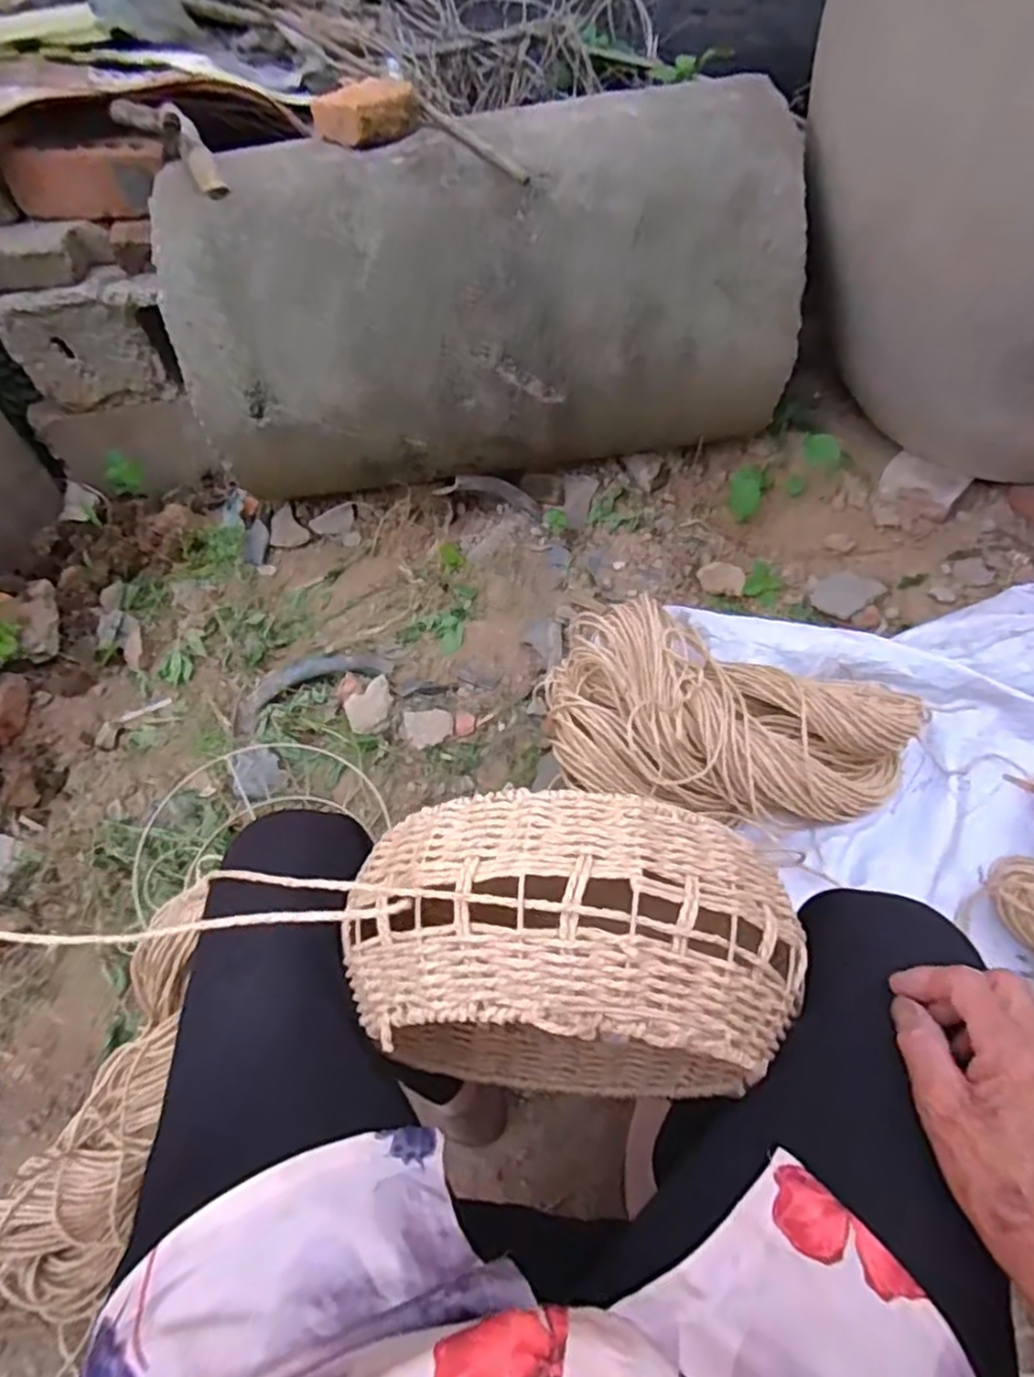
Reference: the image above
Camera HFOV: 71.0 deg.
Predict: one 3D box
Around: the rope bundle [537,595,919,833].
[{"bbox_3d":[0.261,0.040,0.907,0.457,0.150,0.247,5,52,10],"label":"rope bundle"}]

